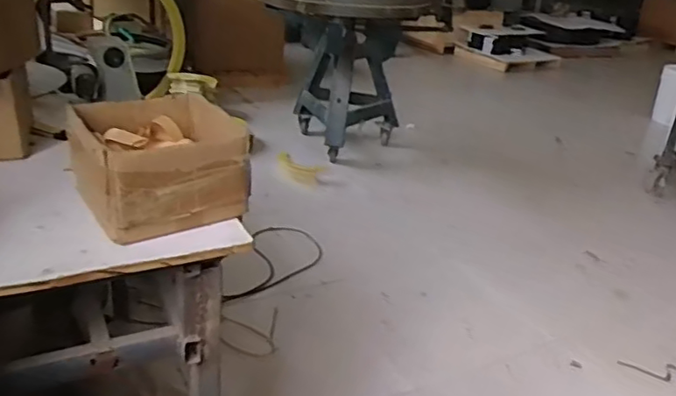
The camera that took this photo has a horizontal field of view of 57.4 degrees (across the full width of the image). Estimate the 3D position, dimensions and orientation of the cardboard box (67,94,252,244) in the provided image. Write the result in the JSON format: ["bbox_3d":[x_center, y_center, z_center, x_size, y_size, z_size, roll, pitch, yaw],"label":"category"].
[{"bbox_3d":[-0.311,-0.064,1.069,0.250,0.144,0.278,-11,29,-31],"label":"cardboard box"}]

